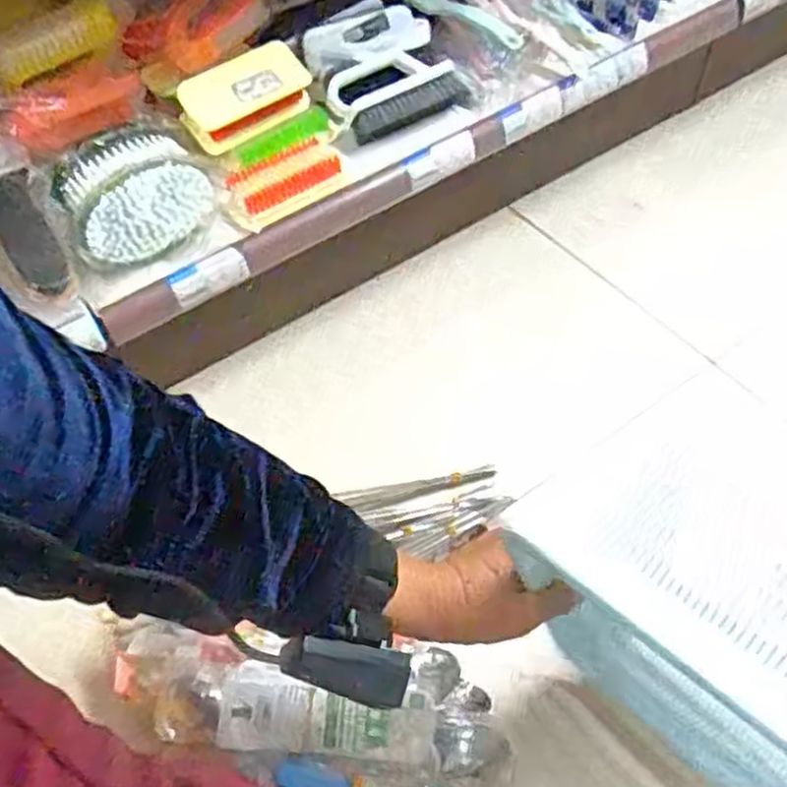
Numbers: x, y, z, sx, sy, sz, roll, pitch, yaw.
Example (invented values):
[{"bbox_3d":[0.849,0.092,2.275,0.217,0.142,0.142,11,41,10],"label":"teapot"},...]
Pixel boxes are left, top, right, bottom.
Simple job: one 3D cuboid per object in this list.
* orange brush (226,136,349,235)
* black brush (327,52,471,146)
[{"bbox_3d":[-0.114,-0.219,0.829,0.148,0.042,0.068,-37,59,-21],"label":"orange brush"},{"bbox_3d":[0.004,-0.339,0.876,0.158,0.049,0.074,-20,55,-10],"label":"black brush"}]

